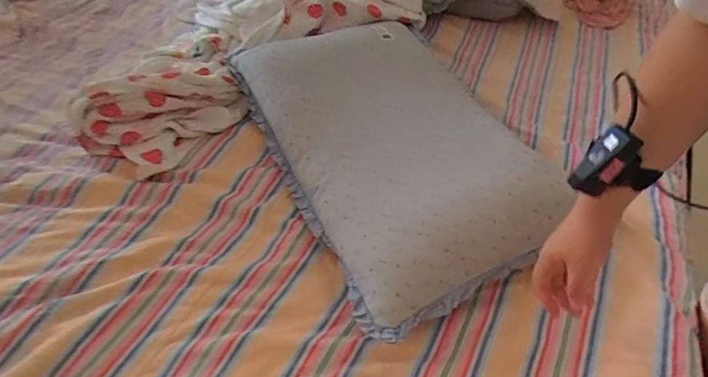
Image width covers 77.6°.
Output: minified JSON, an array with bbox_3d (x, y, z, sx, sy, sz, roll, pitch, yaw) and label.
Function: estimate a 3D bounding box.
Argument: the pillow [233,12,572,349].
[{"bbox_3d":[0.086,-0.113,0.851,0.464,0.104,0.696,-18,51,-19],"label":"pillow"}]

